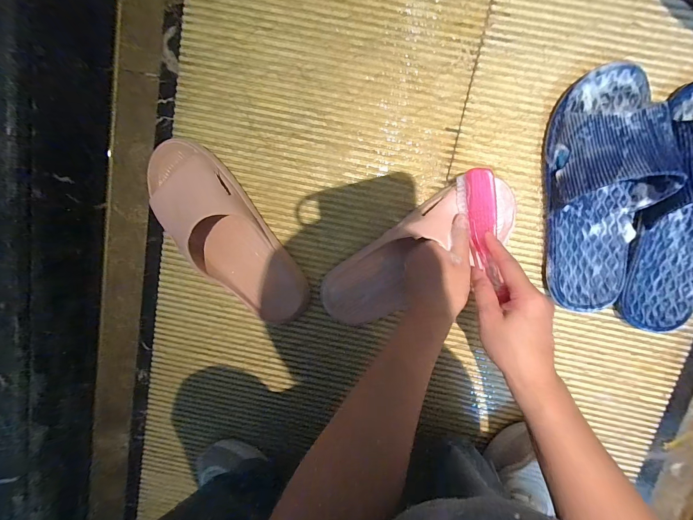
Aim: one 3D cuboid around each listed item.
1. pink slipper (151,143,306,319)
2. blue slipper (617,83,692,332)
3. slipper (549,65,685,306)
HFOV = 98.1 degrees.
[{"bbox_3d":[-0.153,-0.027,0.369,0.096,0.057,0.258,-35,96,8],"label":"pink slipper"},{"bbox_3d":[0.392,-0.051,0.330,0.113,0.055,0.278,2,99,3],"label":"blue slipper"},{"bbox_3d":[0.293,-0.075,0.340,0.113,0.055,0.272,-3,99,4],"label":"slipper"}]

